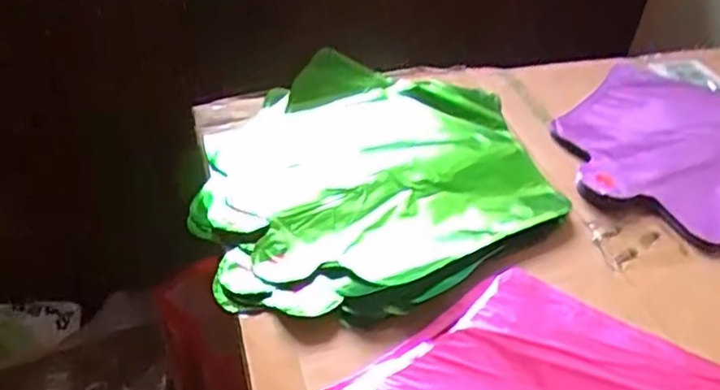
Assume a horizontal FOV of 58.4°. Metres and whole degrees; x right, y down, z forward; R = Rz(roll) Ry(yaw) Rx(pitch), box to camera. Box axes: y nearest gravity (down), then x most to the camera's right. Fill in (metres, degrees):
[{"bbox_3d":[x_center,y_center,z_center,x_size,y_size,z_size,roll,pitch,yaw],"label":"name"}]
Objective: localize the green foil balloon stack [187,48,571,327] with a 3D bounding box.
[{"bbox_3d":[0.008,-0.027,0.483,0.248,0.018,0.274,-6,42,-14],"label":"green foil balloon stack"}]

